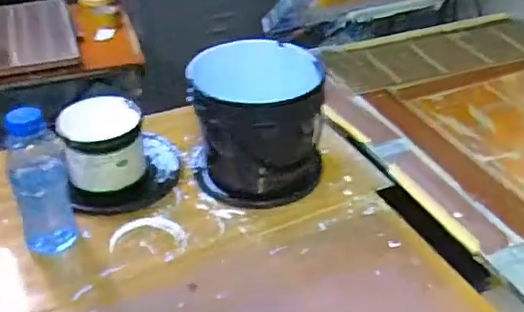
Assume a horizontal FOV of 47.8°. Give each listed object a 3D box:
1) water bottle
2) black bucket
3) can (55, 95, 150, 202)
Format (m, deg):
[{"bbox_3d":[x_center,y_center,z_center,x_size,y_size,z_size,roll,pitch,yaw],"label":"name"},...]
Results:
[{"bbox_3d":[-0.294,0.037,0.784,0.060,0.203,0.061,-4,39,-5],"label":"water bottle"},{"bbox_3d":[-0.003,-0.055,0.931,0.188,0.195,0.188,0,39,0],"label":"black bucket"},{"bbox_3d":[-0.241,-0.009,0.915,0.122,0.116,0.134,-13,41,-16],"label":"can"}]

